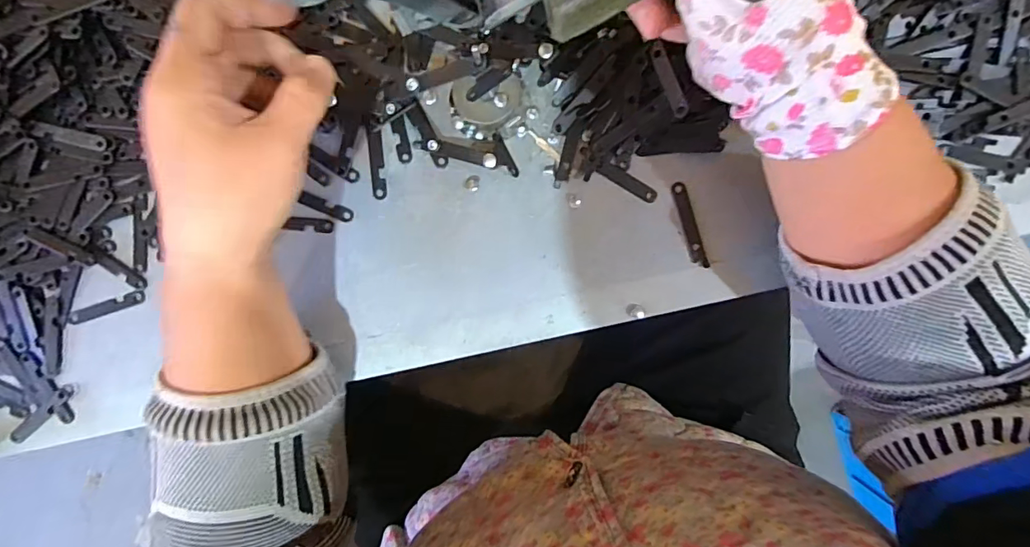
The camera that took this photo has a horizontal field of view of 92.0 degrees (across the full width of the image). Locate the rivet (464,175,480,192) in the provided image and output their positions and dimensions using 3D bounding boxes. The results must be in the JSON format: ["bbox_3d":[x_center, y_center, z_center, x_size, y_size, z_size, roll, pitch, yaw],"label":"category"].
[{"bbox_3d":[-0.026,-0.056,0.306,0.009,0.004,0.010,16,97,-1],"label":"rivet"}]

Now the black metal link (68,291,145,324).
[{"bbox_3d":[-0.261,0.022,0.317,0.051,0.004,0.008,-18,97,3],"label":"black metal link"}]

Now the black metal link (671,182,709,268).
[{"bbox_3d":[0.106,-0.029,0.304,0.009,0.004,0.053,-17,91,8],"label":"black metal link"}]

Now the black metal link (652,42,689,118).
[{"bbox_3d":[0.088,-0.109,0.283,0.008,0.005,0.044,-18,82,3],"label":"black metal link"}]

